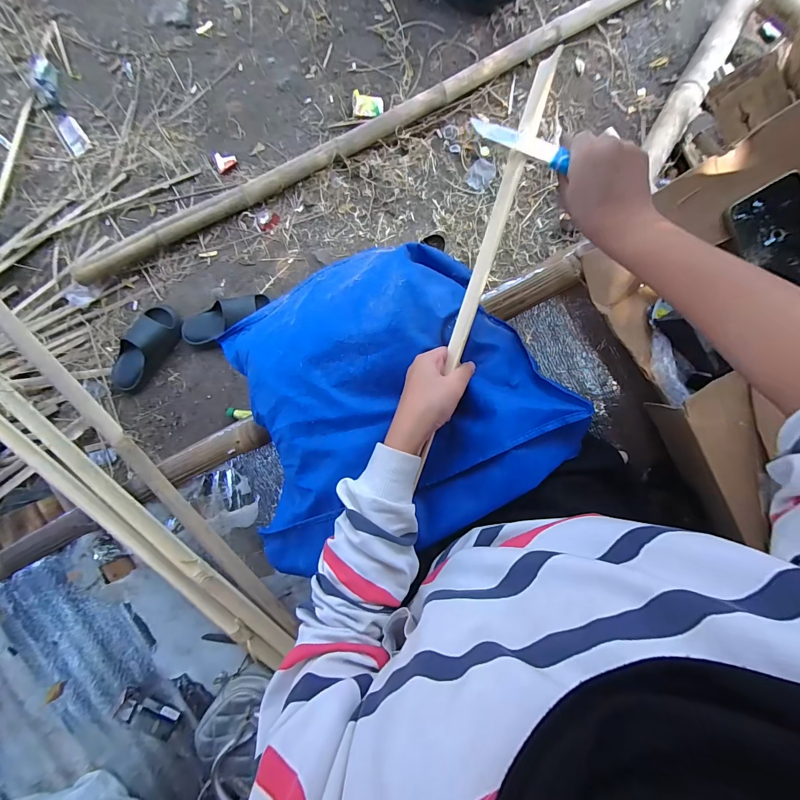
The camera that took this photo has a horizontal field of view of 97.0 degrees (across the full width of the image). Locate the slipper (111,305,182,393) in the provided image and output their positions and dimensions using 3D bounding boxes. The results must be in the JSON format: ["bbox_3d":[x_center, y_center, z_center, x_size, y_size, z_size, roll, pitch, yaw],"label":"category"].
[{"bbox_3d":[-0.809,-0.160,1.110,0.126,0.073,0.306,38,96,1],"label":"slipper"}]

